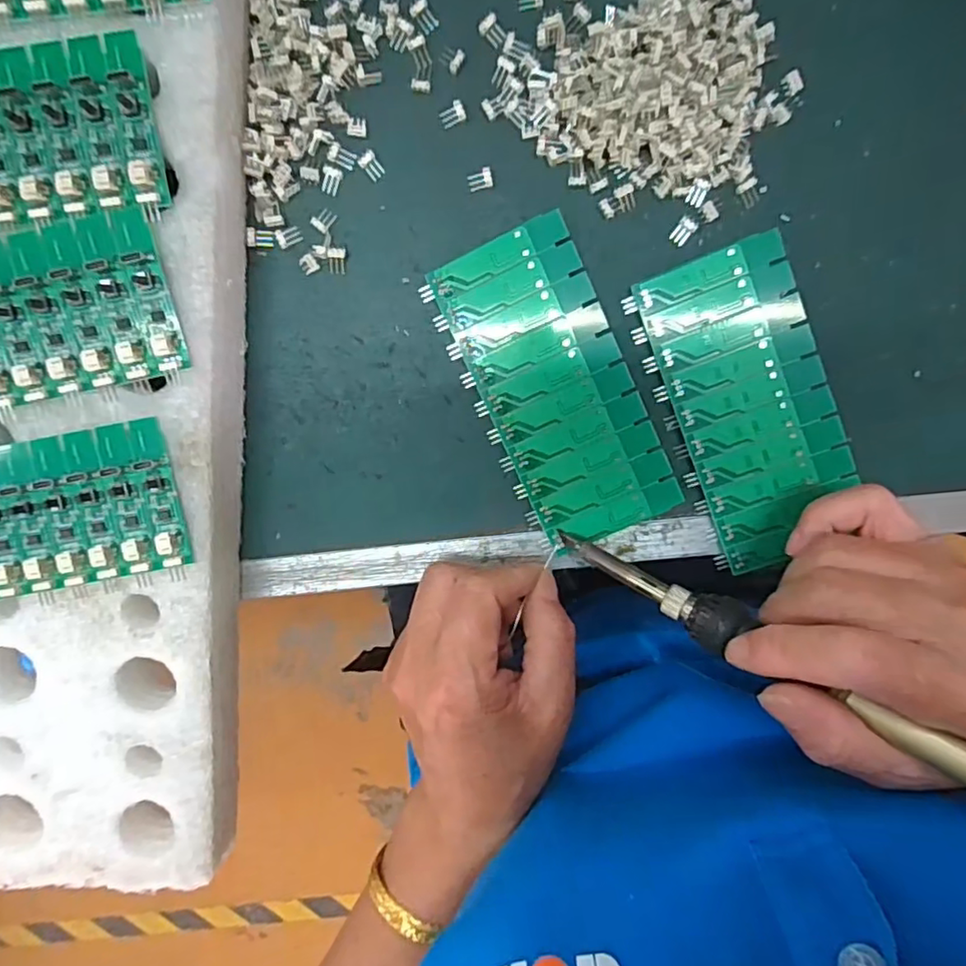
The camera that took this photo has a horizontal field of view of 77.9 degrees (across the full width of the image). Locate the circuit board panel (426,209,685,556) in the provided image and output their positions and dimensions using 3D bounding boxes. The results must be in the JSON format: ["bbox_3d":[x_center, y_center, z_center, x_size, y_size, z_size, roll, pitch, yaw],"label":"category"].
[{"bbox_3d":[0.033,-0.042,0.269,0.061,0.012,0.137,-25,98,4],"label":"circuit board panel"}]

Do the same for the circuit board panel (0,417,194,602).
[{"bbox_3d":[-0.195,0.017,0.248,0.138,0.008,0.064,-9,99,2],"label":"circuit board panel"}]

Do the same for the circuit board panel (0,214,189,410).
[{"bbox_3d":[-0.192,-0.061,0.236,0.137,0.007,0.060,-11,99,2],"label":"circuit board panel"}]

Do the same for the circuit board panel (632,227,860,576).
[{"bbox_3d":[0.119,-0.032,0.265,0.065,0.010,0.138,-17,97,3],"label":"circuit board panel"}]

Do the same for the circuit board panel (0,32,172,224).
[{"bbox_3d":[-0.193,-0.130,0.227,0.136,0.004,0.062,-6,99,1],"label":"circuit board panel"}]

